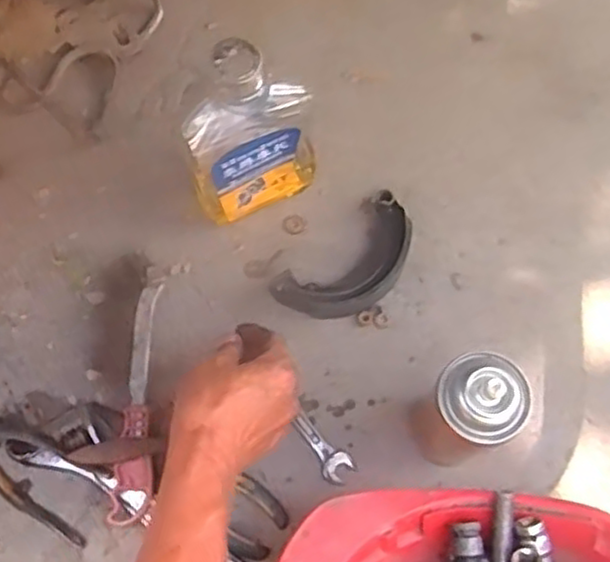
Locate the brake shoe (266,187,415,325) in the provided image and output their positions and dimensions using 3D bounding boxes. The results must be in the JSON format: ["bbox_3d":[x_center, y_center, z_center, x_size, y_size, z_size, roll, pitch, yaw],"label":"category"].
[{"bbox_3d":[0.044,-0.012,0.644,0.140,0.026,0.071,-41,74,-12],"label":"brake shoe"}]

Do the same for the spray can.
[{"bbox_3d":[0.111,0.098,0.512,0.065,0.198,0.057,35,75,14],"label":"spray can"}]

